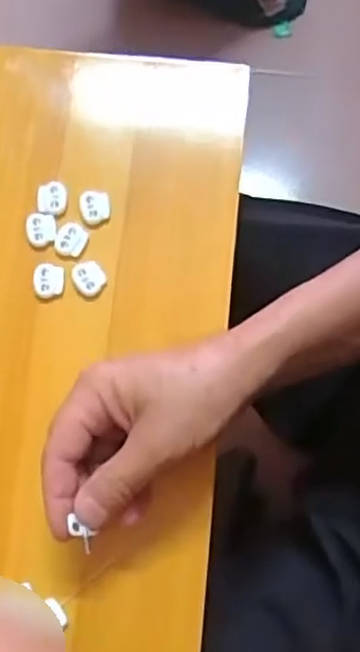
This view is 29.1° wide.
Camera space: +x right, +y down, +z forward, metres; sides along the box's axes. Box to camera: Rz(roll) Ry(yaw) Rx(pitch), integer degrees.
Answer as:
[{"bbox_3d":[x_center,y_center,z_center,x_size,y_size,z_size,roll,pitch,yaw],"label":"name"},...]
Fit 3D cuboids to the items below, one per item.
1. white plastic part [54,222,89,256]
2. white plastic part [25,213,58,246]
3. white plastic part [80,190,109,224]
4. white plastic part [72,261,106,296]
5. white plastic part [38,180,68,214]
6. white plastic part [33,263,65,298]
[{"bbox_3d":[-0.071,-0.057,0.450,0.019,0.004,0.021,19,79,5],"label":"white plastic part"},{"bbox_3d":[-0.091,-0.064,0.456,0.020,0.005,0.022,3,78,2],"label":"white plastic part"},{"bbox_3d":[-0.056,-0.078,0.457,0.019,0.006,0.020,-11,78,-1],"label":"white plastic part"},{"bbox_3d":[-0.058,-0.032,0.446,0.019,0.005,0.021,-31,79,-5],"label":"white plastic part"},{"bbox_3d":[-0.085,-0.085,0.459,0.020,0.006,0.021,2,78,1],"label":"white plastic part"},{"bbox_3d":[-0.085,-0.029,0.448,0.020,0.004,0.022,3,78,2],"label":"white plastic part"}]

